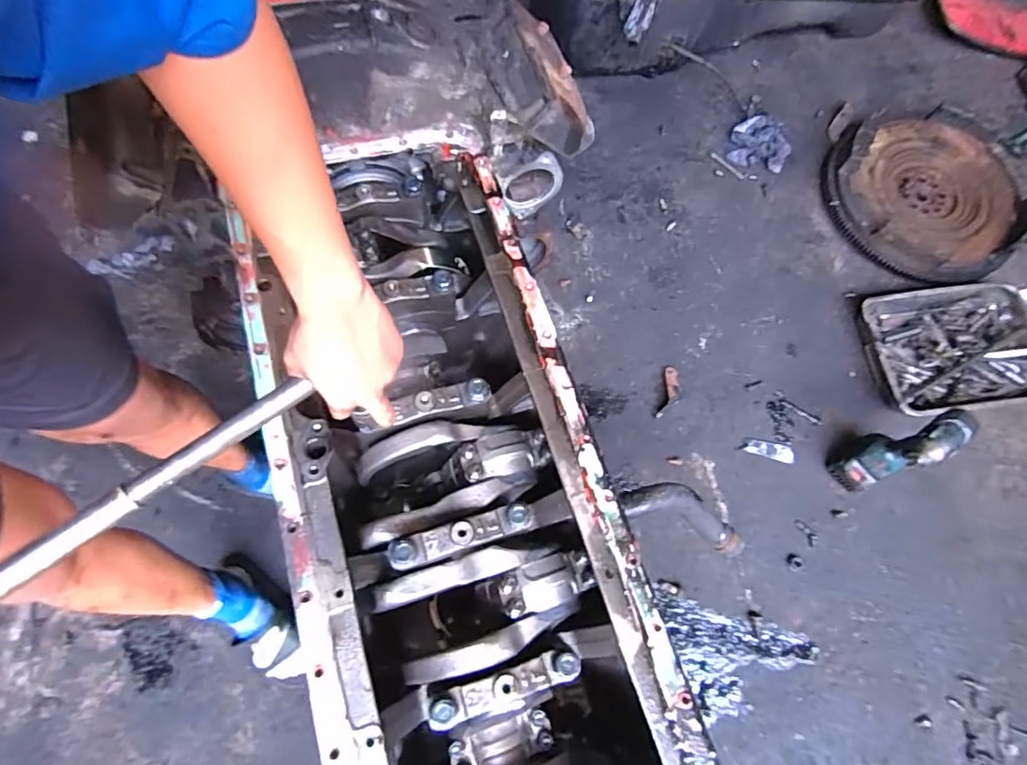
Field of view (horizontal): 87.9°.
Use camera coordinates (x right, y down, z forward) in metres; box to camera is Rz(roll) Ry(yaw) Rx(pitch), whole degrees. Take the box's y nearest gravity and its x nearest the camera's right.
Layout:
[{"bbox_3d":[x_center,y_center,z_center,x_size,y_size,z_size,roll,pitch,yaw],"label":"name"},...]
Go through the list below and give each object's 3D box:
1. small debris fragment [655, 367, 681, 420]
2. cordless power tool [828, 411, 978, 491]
[{"bbox_3d":[0.354,0.025,1.194,0.049,0.034,0.126,16,71,4],"label":"small debris fragment"},{"bbox_3d":[0.746,0.135,1.037,0.128,0.277,0.089,-23,71,-7],"label":"cordless power tool"}]

